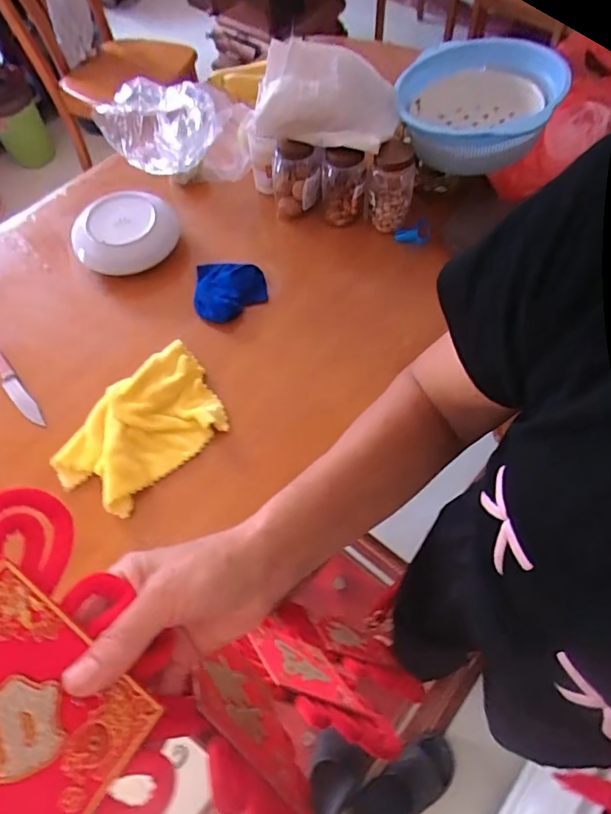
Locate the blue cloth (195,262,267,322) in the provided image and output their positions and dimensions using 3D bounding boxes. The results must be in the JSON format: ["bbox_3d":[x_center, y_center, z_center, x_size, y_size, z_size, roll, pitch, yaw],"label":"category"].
[{"bbox_3d":[-0.127,-0.203,0.880,0.114,0.026,0.108,-5,62,0],"label":"blue cloth"}]

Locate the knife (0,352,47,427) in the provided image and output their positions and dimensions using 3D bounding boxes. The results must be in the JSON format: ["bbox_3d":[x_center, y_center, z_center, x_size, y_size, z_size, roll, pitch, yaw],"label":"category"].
[{"bbox_3d":[-0.467,-0.038,0.817,0.027,0.010,0.203,-38,67,-16],"label":"knife"}]

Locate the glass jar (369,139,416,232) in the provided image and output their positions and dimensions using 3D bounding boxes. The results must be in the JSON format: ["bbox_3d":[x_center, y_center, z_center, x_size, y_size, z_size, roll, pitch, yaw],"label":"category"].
[{"bbox_3d":[0.149,-0.382,0.894,0.073,0.134,0.073,-1,62,2],"label":"glass jar"}]

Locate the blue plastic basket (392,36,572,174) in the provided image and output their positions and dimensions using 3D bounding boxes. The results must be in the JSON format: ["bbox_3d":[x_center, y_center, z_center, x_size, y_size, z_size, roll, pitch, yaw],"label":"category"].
[{"bbox_3d":[0.281,-0.525,0.900,0.241,0.119,0.249,-1,62,2],"label":"blue plastic basket"}]

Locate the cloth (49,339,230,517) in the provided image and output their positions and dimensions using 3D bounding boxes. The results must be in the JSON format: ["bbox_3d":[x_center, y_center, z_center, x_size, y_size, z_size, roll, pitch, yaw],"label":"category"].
[{"bbox_3d":[-0.238,0.031,0.761,0.158,0.033,0.252,41,71,21],"label":"cloth"}]

